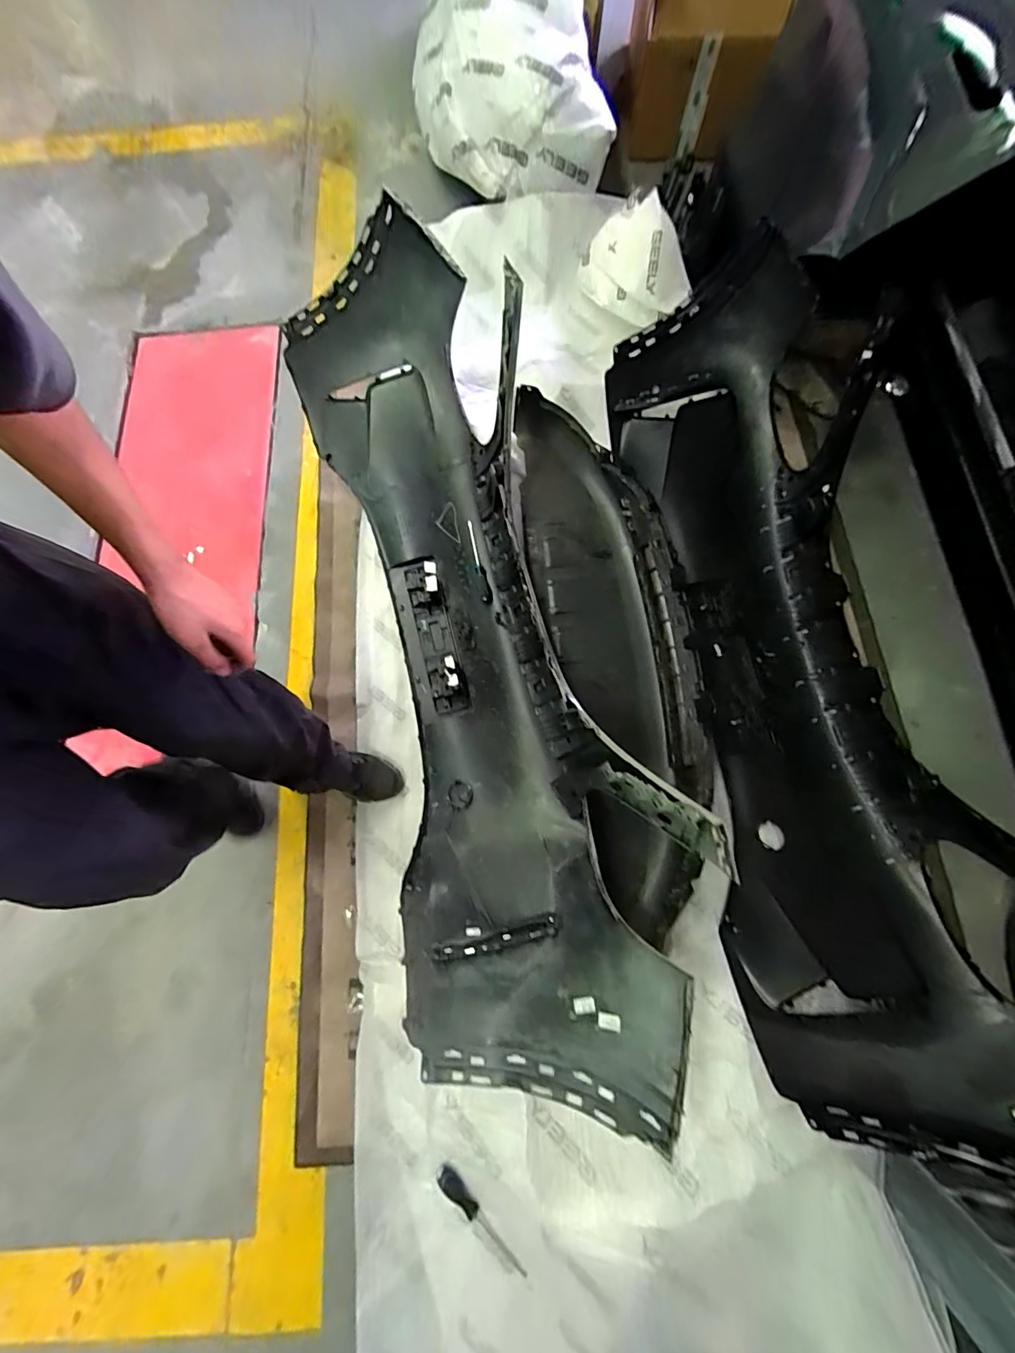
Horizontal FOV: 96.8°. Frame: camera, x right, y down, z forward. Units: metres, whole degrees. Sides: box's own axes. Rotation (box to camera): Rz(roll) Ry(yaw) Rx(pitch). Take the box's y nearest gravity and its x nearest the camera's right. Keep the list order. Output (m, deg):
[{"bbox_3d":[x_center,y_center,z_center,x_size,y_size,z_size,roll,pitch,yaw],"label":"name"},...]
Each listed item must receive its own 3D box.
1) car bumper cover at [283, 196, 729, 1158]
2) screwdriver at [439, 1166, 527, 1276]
[{"bbox_3d":[-0.102,-0.157,1.097,0.566,0.443,1.893,-15,79,-2],"label":"car bumper cover"},{"bbox_3d":[-0.059,1.159,0.957,0.242,0.027,0.039,42,83,8],"label":"screwdriver"}]

